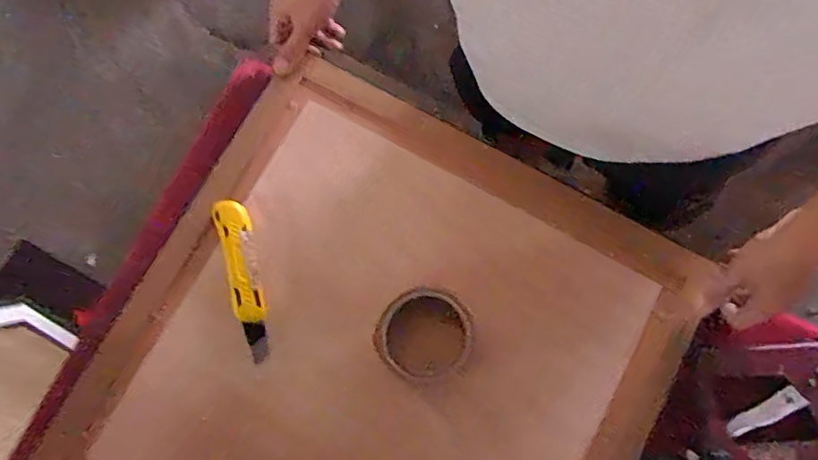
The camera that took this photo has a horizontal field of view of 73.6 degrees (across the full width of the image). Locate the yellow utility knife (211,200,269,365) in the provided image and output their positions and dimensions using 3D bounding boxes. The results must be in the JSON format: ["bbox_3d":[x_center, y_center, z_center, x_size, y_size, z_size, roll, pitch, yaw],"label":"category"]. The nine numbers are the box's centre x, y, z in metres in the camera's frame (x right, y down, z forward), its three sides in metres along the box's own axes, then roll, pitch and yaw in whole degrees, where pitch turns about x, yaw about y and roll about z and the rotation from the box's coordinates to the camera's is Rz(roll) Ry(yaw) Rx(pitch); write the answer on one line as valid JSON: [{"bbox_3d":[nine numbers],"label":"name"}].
[{"bbox_3d":[-0.168,0.048,0.559,0.035,0.025,0.167,-17,80,-3],"label":"yellow utility knife"}]

